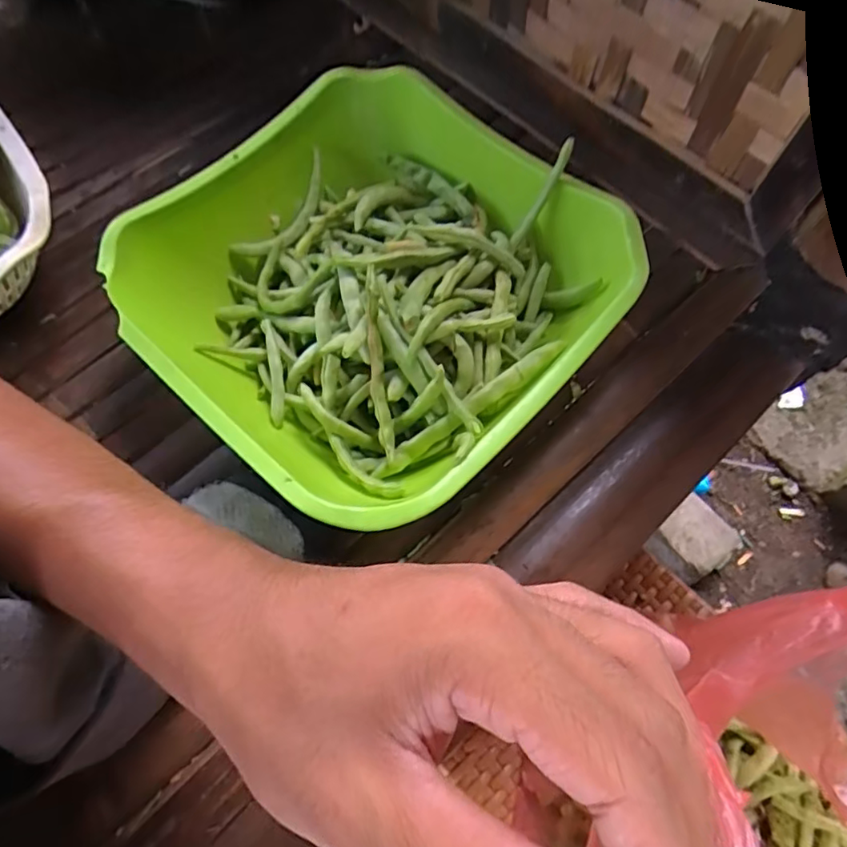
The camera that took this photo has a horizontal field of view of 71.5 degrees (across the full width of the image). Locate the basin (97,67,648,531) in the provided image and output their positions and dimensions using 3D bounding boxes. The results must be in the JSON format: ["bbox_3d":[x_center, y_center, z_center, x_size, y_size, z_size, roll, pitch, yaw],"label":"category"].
[{"bbox_3d":[-0.037,-0.089,0.409,0.279,0.100,0.270,39,75,16],"label":"basin"}]

